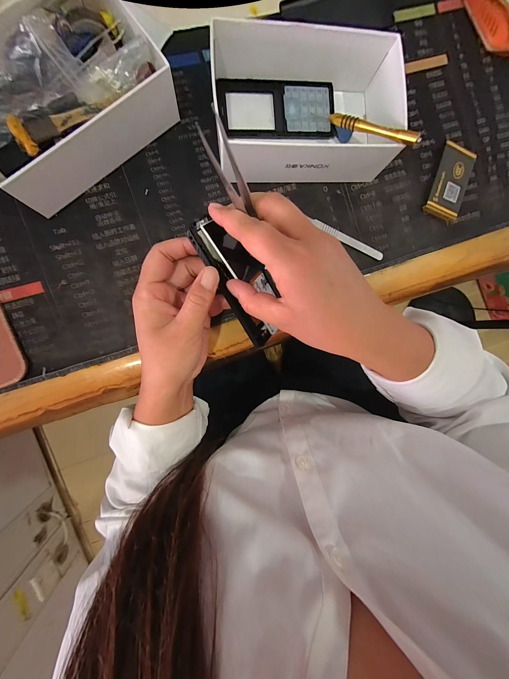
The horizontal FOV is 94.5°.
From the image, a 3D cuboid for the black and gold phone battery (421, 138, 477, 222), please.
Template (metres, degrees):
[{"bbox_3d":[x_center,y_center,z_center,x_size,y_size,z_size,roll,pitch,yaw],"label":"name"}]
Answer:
[{"bbox_3d":[0.235,-0.190,0.284,0.045,0.012,0.081,13,91,-9],"label":"black and gold phone battery"}]

